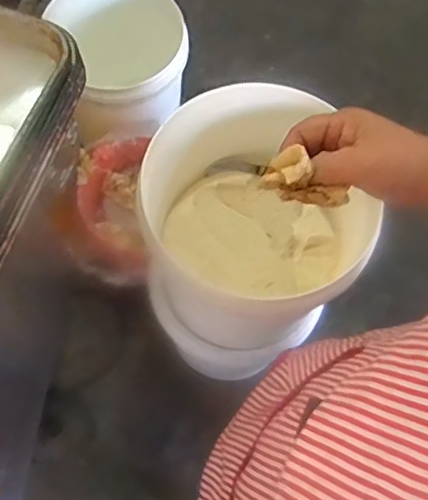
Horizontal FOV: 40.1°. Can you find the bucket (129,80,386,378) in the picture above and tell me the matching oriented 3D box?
[{"bbox_3d":[0.046,-0.003,0.902,0.283,0.403,0.283,1,69,-2],"label":"bucket"}]

